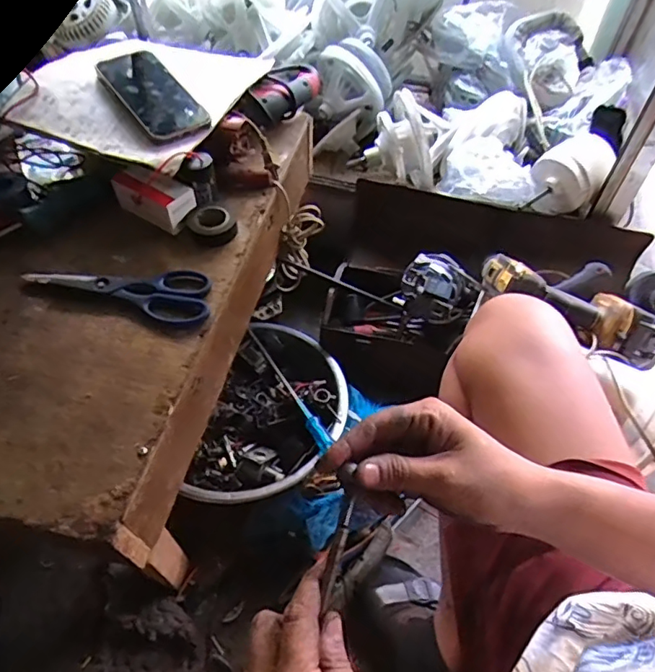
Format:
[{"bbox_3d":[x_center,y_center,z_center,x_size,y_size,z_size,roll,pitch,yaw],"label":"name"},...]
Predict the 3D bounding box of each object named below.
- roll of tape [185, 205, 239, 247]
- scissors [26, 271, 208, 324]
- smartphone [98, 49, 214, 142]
[{"bbox_3d":[-0.137,-0.135,0.631,0.054,0.023,0.054,1,52,-2],"label":"roll of tape"},{"bbox_3d":[-0.217,-0.059,0.575,0.201,0.012,0.070,15,53,10],"label":"scissors"},{"bbox_3d":[-0.215,-0.295,0.644,0.078,0.013,0.153,-34,73,-18],"label":"smartphone"}]

